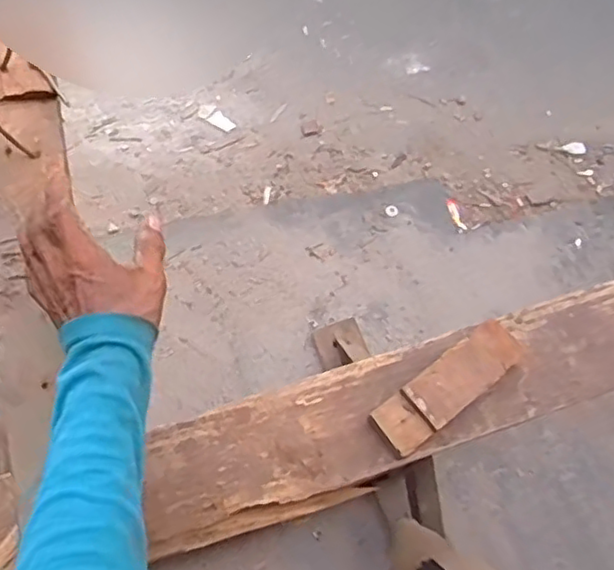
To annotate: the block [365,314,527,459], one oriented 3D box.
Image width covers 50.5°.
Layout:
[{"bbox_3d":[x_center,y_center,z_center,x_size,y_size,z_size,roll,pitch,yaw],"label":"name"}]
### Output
[{"bbox_3d":[0.165,0.117,0.757,0.198,0.038,0.071,-34,72,-16],"label":"block"}]

